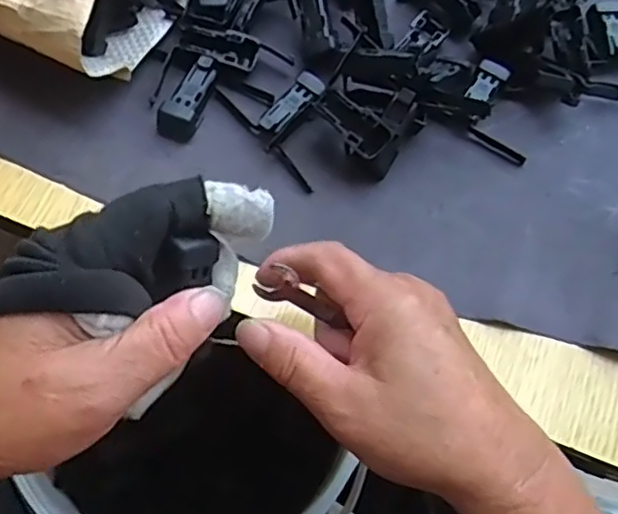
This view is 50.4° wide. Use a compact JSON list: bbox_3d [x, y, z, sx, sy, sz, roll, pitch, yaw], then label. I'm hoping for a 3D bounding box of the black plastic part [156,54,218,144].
[{"bbox_3d":[-0.067,-0.091,0.373,0.019,0.011,0.051,25,70,7],"label":"black plastic part"}]

